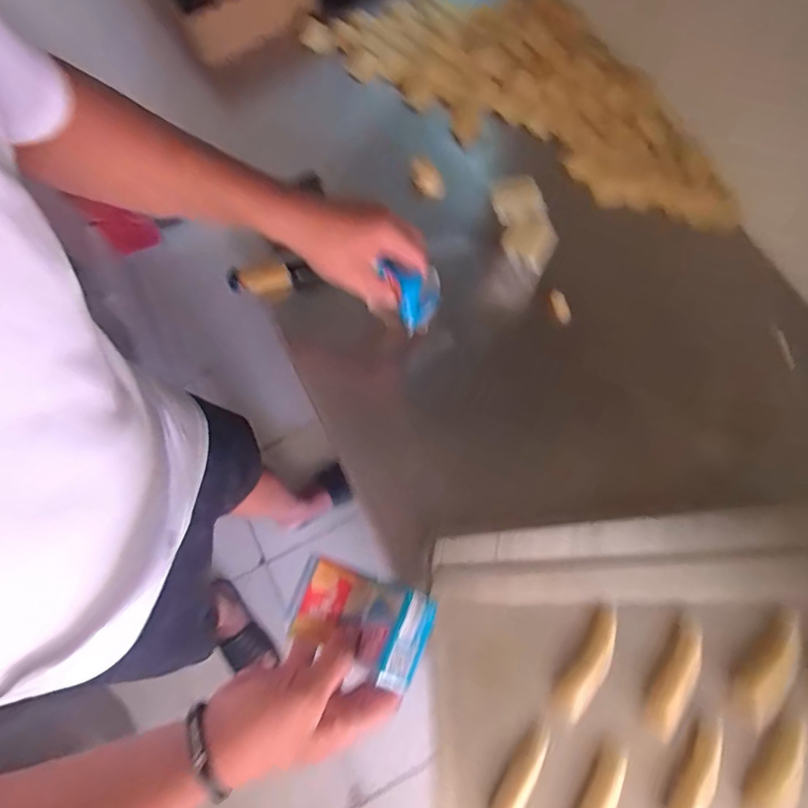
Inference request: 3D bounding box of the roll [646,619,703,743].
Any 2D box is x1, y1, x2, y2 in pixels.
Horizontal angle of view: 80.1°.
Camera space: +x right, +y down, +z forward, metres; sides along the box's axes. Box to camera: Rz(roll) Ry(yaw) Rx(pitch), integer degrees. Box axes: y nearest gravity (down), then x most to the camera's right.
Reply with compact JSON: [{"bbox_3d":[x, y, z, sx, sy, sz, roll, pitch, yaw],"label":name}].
[{"bbox_3d":[0.257,0.259,0.451,0.025,0.020,0.105,28,74,10],"label":"roll"}]

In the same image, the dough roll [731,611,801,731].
[{"bbox_3d":[0.338,0.243,0.440,0.038,0.015,0.104,36,76,12],"label":"dough roll"}]

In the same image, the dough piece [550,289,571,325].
[{"bbox_3d":[0.196,-0.122,0.603,0.016,0.009,0.045,-21,88,-6],"label":"dough piece"}]

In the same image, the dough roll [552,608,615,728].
[{"bbox_3d":[0.173,0.244,0.450,0.026,0.017,0.105,27,87,10],"label":"dough roll"}]

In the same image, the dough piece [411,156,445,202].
[{"bbox_3d":[0.032,-0.309,0.663,0.021,0.033,0.067,-39,75,-11],"label":"dough piece"}]

